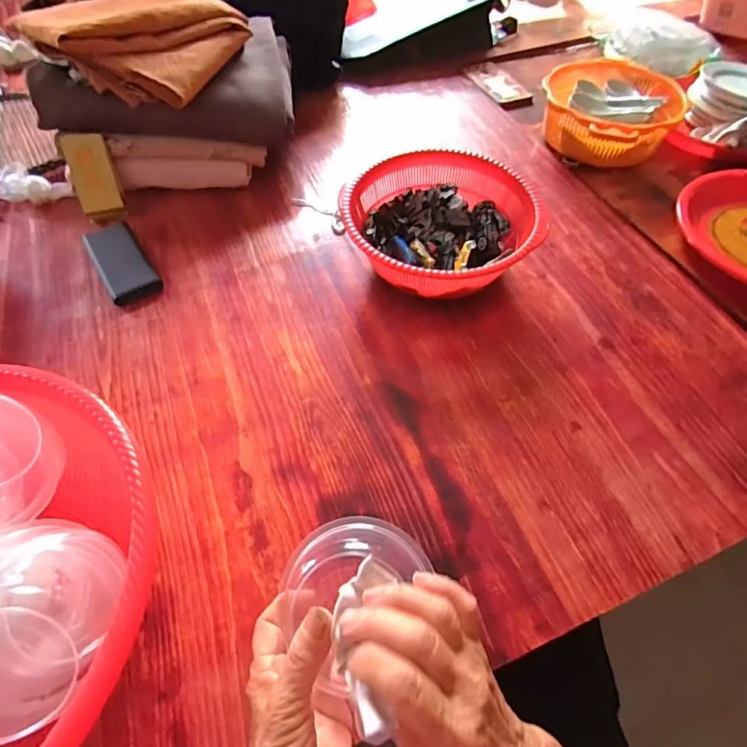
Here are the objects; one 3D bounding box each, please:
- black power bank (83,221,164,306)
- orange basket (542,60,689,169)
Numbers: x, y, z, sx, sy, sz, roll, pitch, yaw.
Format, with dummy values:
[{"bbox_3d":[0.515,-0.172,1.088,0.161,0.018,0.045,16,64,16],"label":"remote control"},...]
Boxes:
[{"bbox_3d":[-0.337,-0.151,0.641,0.063,0.014,0.152,-29,60,-18],"label":"black power bank"},{"bbox_3d":[0.385,-0.434,0.785,0.202,0.079,0.270,19,58,13],"label":"orange basket"}]

